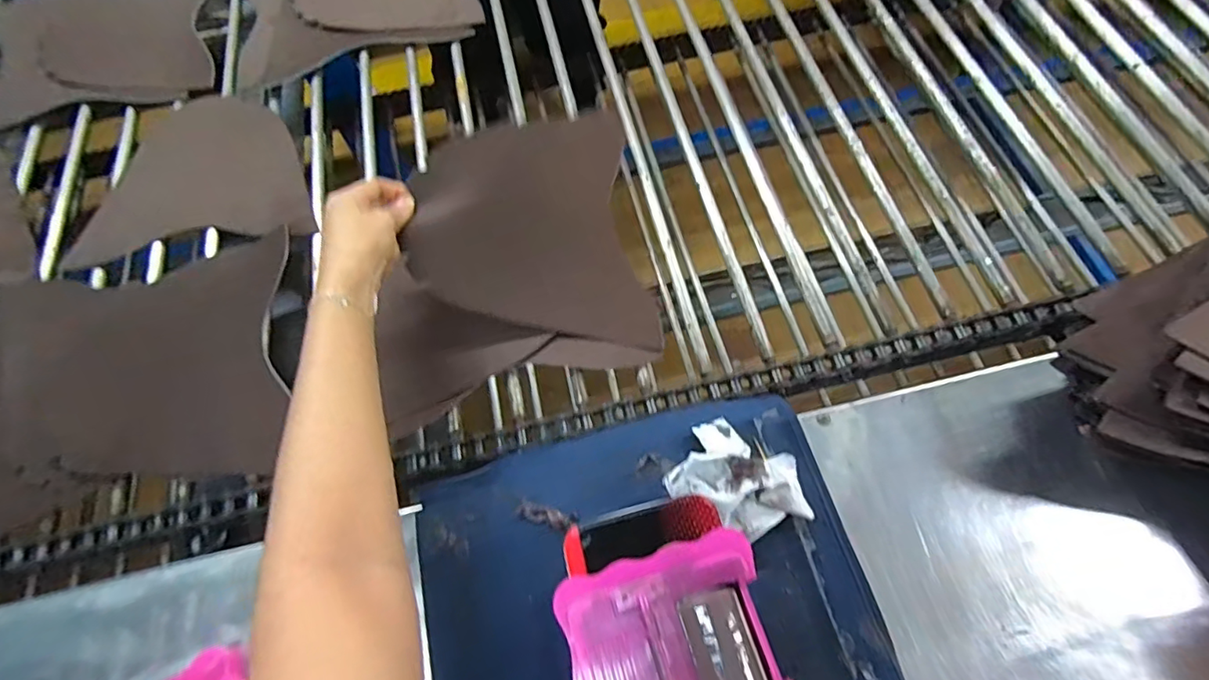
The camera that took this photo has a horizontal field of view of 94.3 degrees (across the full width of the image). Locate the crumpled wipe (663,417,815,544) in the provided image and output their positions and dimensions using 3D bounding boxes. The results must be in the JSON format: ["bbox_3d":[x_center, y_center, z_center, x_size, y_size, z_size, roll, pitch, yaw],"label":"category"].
[{"bbox_3d":[0.105,0.103,0.414,0.099,0.048,0.075,26,69,13],"label":"crumpled wipe"}]

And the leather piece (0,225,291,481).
[{"bbox_3d":[-0.447,0.025,0.522,0.283,0.015,0.245,-12,66,-3],"label":"leather piece"}]

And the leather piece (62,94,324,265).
[{"bbox_3d":[-0.445,-0.194,0.633,0.254,0.025,0.220,-7,66,-1],"label":"leather piece"}]

